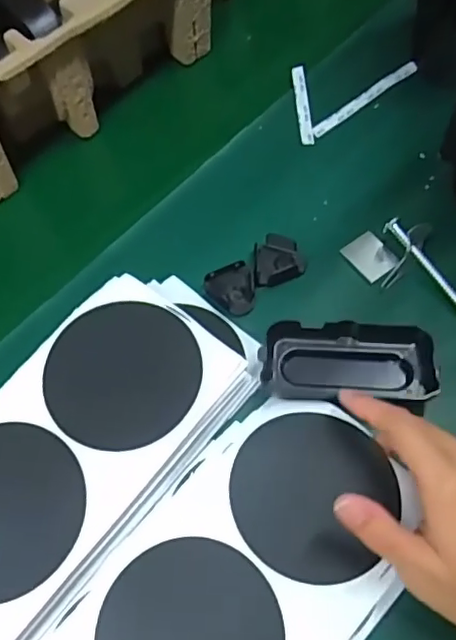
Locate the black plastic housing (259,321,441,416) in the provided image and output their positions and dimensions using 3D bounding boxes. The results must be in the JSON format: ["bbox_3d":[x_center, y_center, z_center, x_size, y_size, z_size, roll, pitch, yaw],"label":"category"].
[{"bbox_3d":[0.079,0.028,0.384,0.109,0.032,0.049,3,65,2],"label":"black plastic housing"}]

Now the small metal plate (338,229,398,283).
[{"bbox_3d":[0.105,-0.047,0.431,0.030,0.004,0.037,-30,63,-14],"label":"small metal plate"}]

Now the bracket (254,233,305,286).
[{"bbox_3d":[0.038,-0.045,0.431,0.036,0.011,0.040,1,65,-2],"label":"bracket"}]

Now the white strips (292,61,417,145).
[{"bbox_3d":[0.097,-0.211,0.522,0.134,0.010,0.073,-35,71,-17],"label":"white strips"}]

